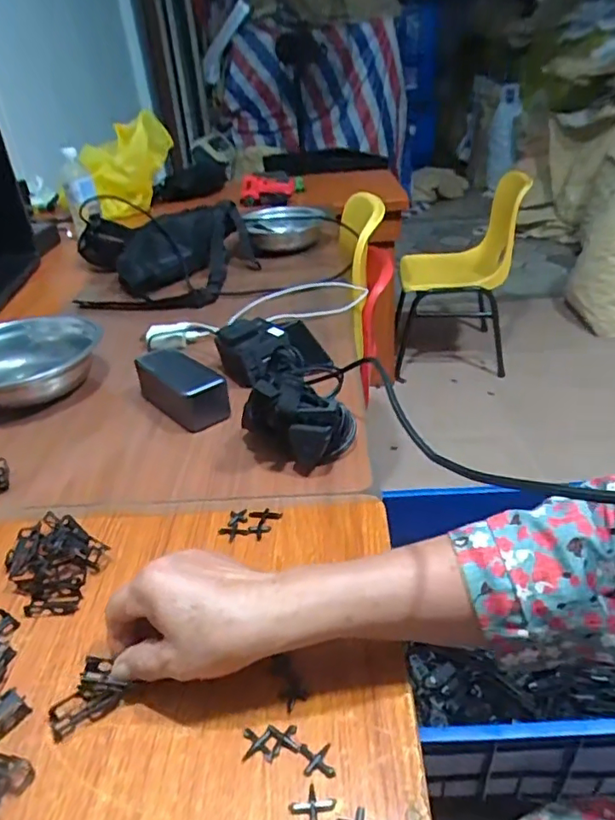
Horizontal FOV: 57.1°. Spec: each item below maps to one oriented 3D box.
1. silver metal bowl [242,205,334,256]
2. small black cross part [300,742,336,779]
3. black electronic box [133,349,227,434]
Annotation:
[{"bbox_3d":[-0.050,-0.393,1.232,0.173,0.064,0.154,-17,35,-15],"label":"silver metal bowl"},{"bbox_3d":[0.006,0.198,0.320,0.017,0.004,0.020,-6,31,-5],"label":"small black cross part"},{"bbox_3d":[-0.151,-0.030,0.670,0.056,0.051,0.130,-29,39,-30],"label":"black electronic box"}]

